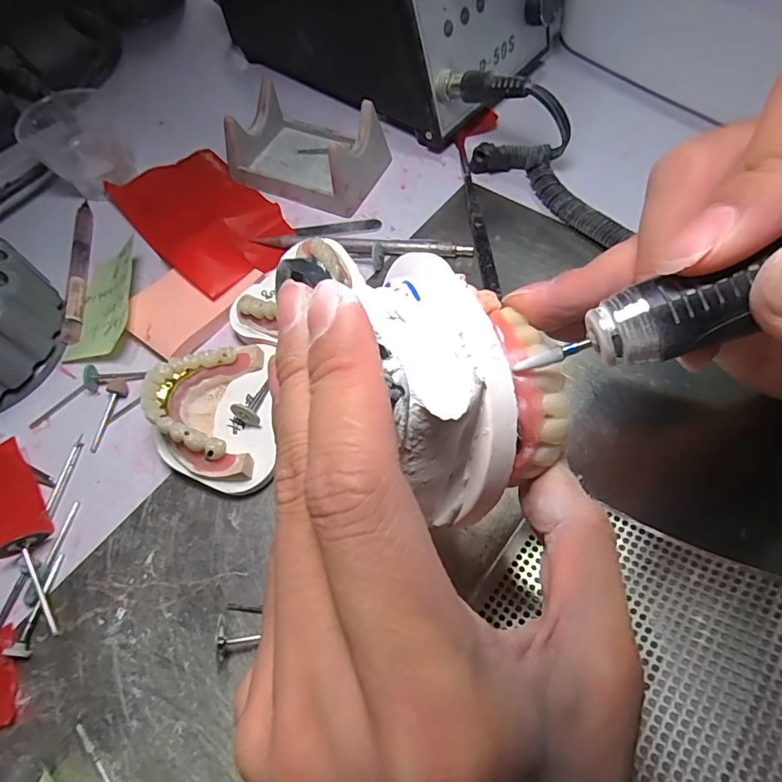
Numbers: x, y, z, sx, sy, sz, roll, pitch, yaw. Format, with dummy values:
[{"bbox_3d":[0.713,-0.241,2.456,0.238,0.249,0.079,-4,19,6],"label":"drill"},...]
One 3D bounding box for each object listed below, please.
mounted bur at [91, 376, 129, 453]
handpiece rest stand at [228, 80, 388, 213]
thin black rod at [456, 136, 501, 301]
[{"bbox_3d":[-0.154,0.012,0.254,0.009,0.006,0.041,8,63,8],"label":"mounted bur"},{"bbox_3d":[-0.056,-0.167,0.320,0.095,0.042,0.065,22,66,14],"label":"handpiece rest stand"},{"bbox_3d":[0.053,-0.116,0.303,0.009,0.009,0.143,-6,62,0],"label":"thin black rod"}]

